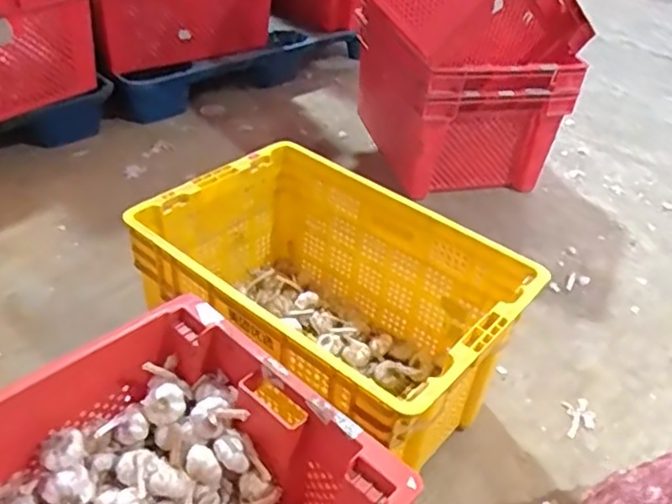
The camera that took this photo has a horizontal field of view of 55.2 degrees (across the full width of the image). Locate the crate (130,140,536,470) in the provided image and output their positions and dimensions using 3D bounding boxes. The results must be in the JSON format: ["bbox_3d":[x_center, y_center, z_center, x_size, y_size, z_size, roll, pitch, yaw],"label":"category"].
[{"bbox_3d":[-0.009,0.095,1.109,0.572,0.289,0.415,30,44,27],"label":"crate"}]

